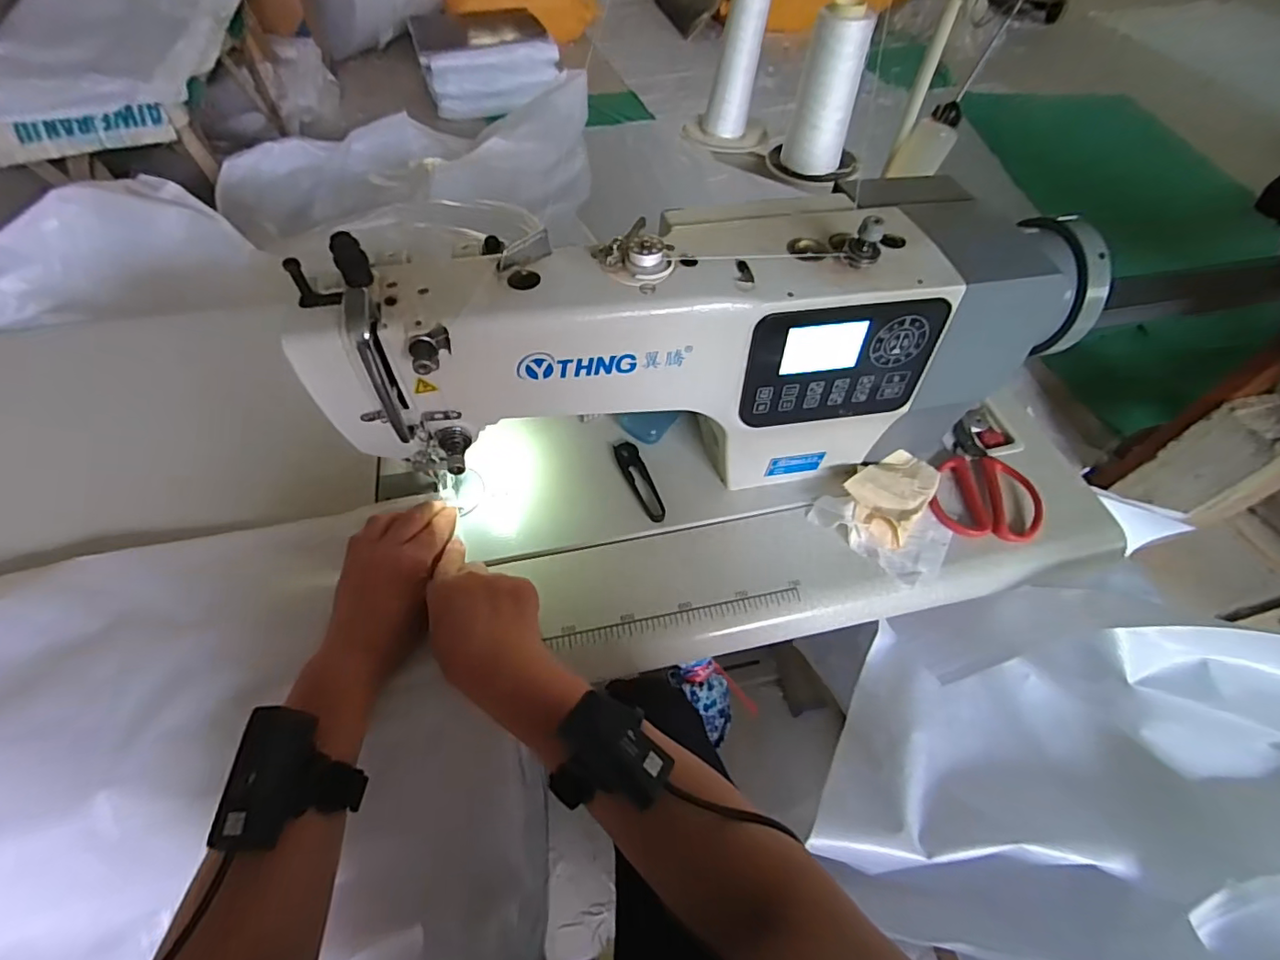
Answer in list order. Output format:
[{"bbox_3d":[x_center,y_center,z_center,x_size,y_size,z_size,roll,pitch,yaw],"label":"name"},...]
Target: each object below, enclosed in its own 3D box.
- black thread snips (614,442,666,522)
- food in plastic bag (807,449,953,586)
[{"bbox_3d":[-0.001,-0.002,0.547,0.026,0.007,0.099,-16,59,-13],"label":"black thread snips"},{"bbox_3d":[0.247,0.023,0.532,0.116,0.026,0.122,35,62,19],"label":"food in plastic bag"}]

